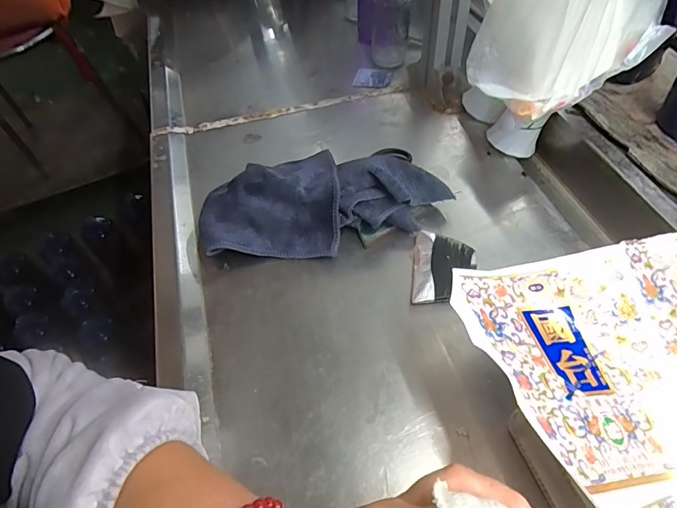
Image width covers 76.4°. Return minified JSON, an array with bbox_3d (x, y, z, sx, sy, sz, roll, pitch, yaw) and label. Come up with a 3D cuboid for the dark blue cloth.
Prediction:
[{"bbox_3d":[-0.019,-0.059,0.448,0.254,0.056,0.119,-17,52,-10],"label":"dark blue cloth"}]

